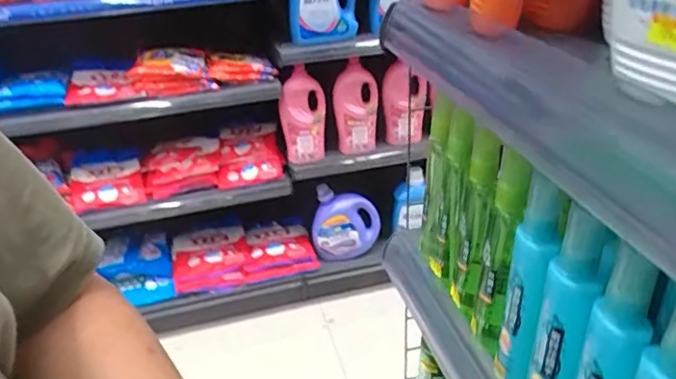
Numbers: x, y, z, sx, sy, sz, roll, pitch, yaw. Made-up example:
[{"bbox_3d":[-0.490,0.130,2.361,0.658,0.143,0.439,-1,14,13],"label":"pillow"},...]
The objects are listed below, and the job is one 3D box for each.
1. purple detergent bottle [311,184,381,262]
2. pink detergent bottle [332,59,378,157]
[{"bbox_3d":[0.028,0.106,1.887,0.227,0.245,0.082,-7,30,-8],"label":"purple detergent bottle"},{"bbox_3d":[0.055,-0.234,1.676,0.122,0.301,0.073,0,30,4],"label":"pink detergent bottle"}]

